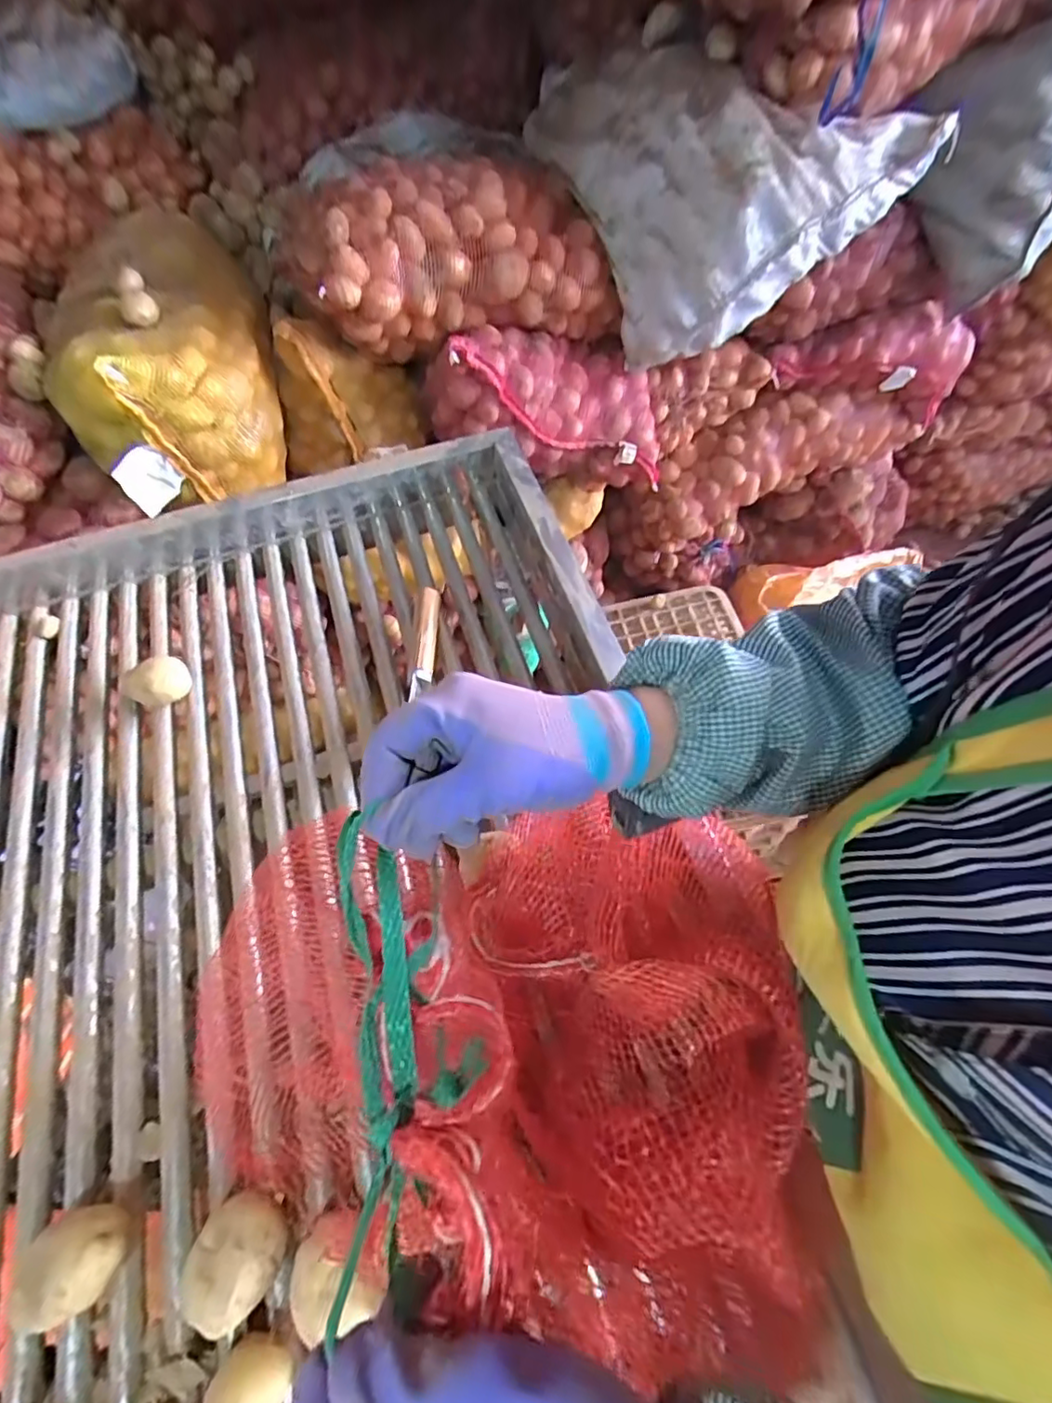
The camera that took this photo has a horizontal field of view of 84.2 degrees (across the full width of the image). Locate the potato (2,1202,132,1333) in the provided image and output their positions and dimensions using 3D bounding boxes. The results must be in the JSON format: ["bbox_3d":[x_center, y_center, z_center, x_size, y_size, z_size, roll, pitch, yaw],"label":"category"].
[{"bbox_3d":[-0.271,0.341,0.356,0.060,0.054,0.050,-13,60,-3],"label":"potato"}]

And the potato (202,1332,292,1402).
[{"bbox_3d":[-0.156,0.387,0.329,0.047,0.029,0.037,-39,66,-18],"label":"potato"}]

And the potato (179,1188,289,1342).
[{"bbox_3d":[-0.173,0.334,0.352,0.058,0.045,0.054,-1,60,2],"label":"potato"}]

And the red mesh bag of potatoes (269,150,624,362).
[{"bbox_3d":[-0.132,-0.753,0.990,0.540,0.180,0.304,-14,60,-4],"label":"red mesh bag of potatoes"}]

